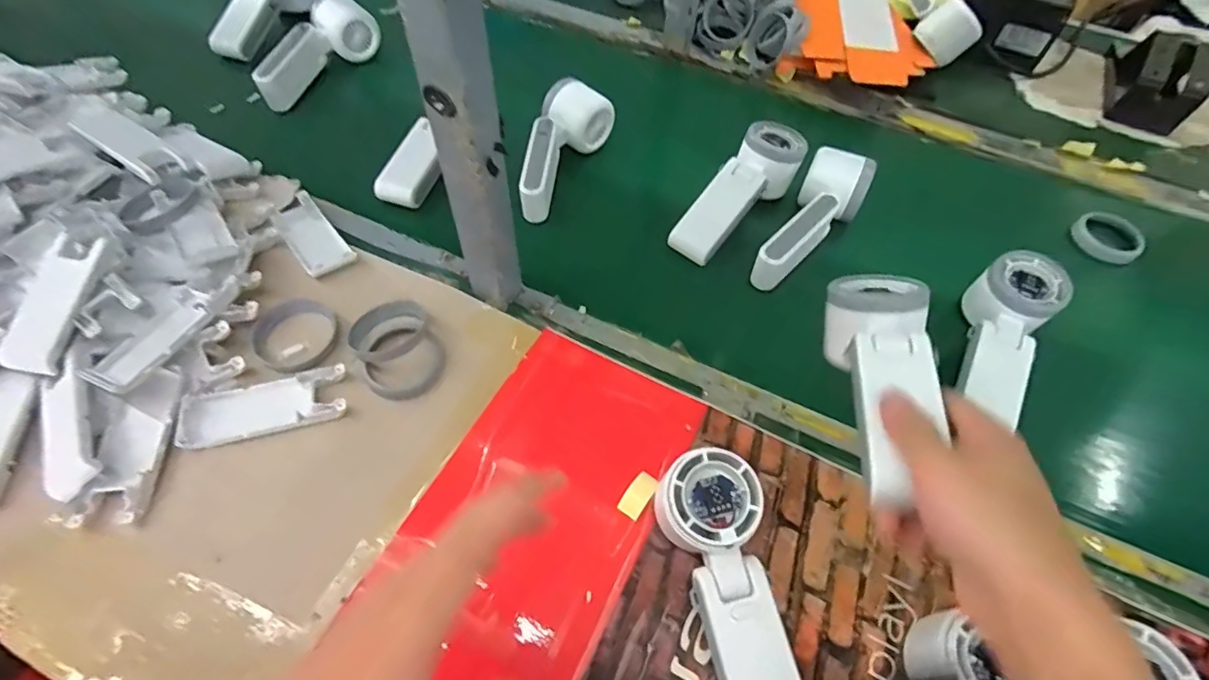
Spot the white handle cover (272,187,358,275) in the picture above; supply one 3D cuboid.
[{"bbox_3d":[-0.255,-0.092,0.478,0.039,0.014,0.107,-35,66,-22],"label":"white handle cover"}]

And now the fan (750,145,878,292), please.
[{"bbox_3d":[0.189,-0.107,0.498,0.055,0.055,0.146,30,61,15],"label":"fan"}]

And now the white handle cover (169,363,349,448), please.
[{"bbox_3d":[-0.237,0.044,0.386,0.104,0.009,0.043,-13,59,-11],"label":"white handle cover"}]

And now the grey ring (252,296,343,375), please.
[{"bbox_3d":[-0.231,-0.004,0.419,0.059,0.015,0.059,1,58,-2],"label":"grey ring"}]

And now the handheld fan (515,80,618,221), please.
[{"bbox_3d":[-0.050,-0.190,0.544,0.058,0.060,0.147,26,60,13],"label":"handheld fan"}]

